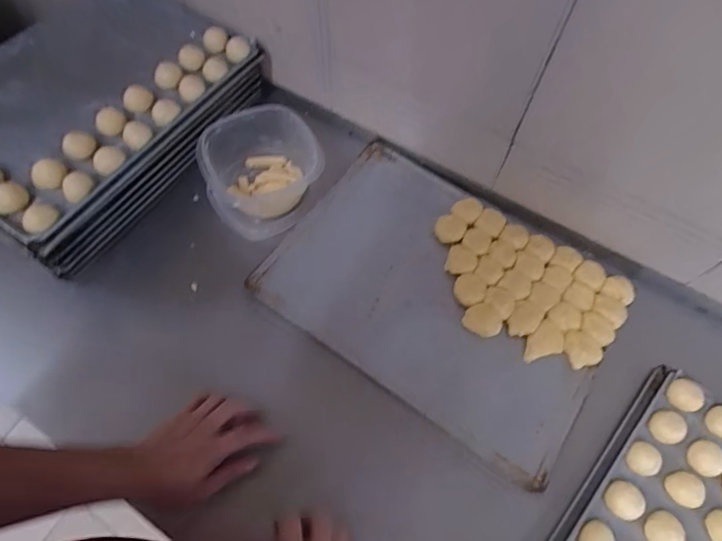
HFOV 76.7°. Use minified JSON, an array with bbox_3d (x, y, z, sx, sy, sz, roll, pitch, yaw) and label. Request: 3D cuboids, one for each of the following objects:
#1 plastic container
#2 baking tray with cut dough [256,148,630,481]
[{"bbox_3d":[-0.145,-0.142,0.683,0.166,0.097,0.168,-7,64,-5],"label":"plastic container"},{"bbox_3d":[0.111,0.018,0.635,0.444,0.026,0.320,32,67,14],"label":"baking tray with cut dough"}]

